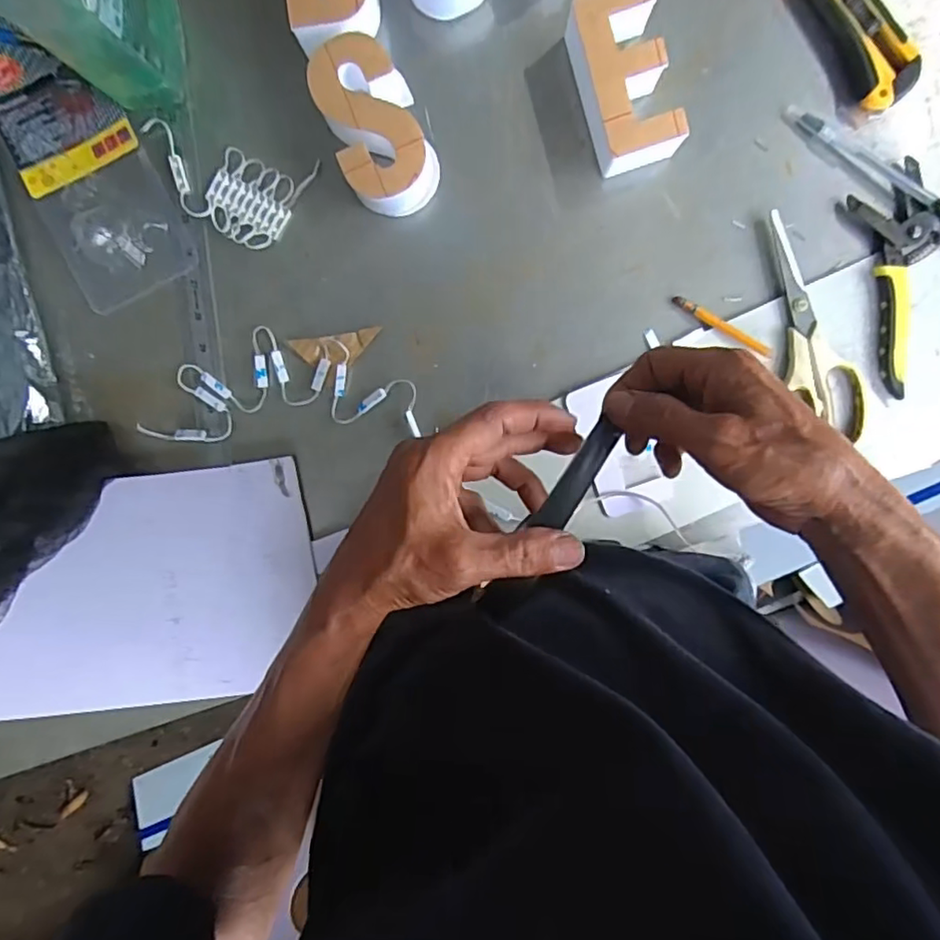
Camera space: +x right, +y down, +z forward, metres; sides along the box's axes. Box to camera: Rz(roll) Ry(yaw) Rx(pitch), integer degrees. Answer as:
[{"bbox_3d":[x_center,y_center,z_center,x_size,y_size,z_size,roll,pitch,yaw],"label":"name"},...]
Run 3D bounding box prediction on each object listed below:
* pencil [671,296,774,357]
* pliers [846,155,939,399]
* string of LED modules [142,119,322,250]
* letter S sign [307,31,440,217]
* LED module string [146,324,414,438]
[{"bbox_3d":[0.198,-0.113,0.479,0.085,0.011,0.010,31,97,-2],"label":"pencil"},{"bbox_3d":[0.353,-0.158,0.464,0.137,0.014,0.148,-30,95,5],"label":"pliers"},{"bbox_3d":[-0.195,-0.224,0.481,0.130,0.007,0.075,20,97,-1],"label":"string of LED modules"},{"bbox_3d":[-0.069,-0.254,0.455,0.065,0.044,0.113,-21,96,4],"label":"letter S sign"},{"bbox_3d":[-0.154,-0.068,0.499,0.219,0.008,0.087,0,97,2],"label":"LED module string"}]

